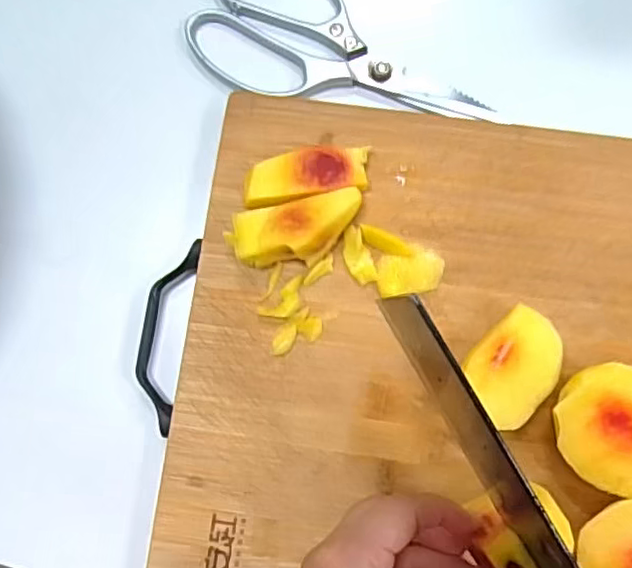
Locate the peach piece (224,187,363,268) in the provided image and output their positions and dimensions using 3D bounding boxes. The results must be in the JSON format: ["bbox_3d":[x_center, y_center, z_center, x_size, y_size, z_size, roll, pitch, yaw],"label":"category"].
[{"bbox_3d":[-0.011,-0.029,0.339,0.073,0.024,0.032,-13,83,1],"label":"peach piece"}]

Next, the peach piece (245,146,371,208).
[{"bbox_3d":[-0.005,-0.059,0.346,0.069,0.023,0.027,-12,83,1],"label":"peach piece"}]

